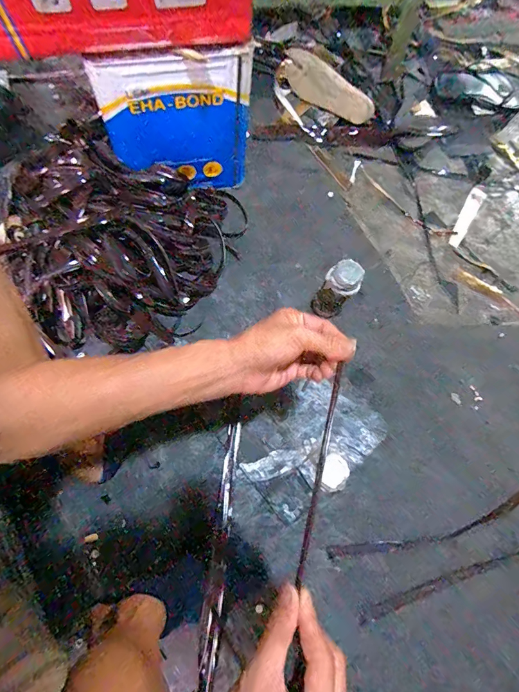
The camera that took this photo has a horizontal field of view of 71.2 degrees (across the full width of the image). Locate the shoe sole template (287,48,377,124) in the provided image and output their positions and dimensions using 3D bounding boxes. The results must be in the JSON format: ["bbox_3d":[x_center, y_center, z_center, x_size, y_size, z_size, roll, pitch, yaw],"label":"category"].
[{"bbox_3d":[0.157,-0.598,0.845,0.237,0.011,0.094,40,95,4],"label":"shoe sole template"}]

